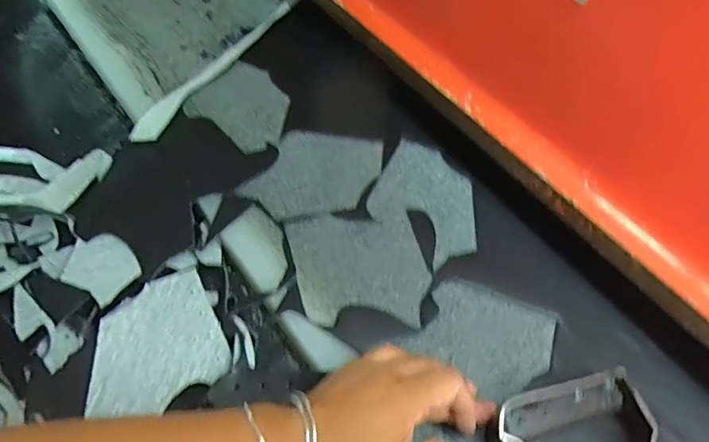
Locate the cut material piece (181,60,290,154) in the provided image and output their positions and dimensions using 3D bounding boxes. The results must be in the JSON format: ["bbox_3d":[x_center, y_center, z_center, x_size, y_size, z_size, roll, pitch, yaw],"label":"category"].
[{"bbox_3d":[-0.111,-0.122,0.537,0.103,0.008,0.102,30,57,11],"label":"cut material piece"}]

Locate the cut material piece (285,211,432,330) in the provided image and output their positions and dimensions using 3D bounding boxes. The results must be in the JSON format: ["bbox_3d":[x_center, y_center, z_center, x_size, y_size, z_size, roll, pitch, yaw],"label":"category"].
[{"bbox_3d":[0.005,0.038,0.444,0.114,0.004,0.105,-3,56,-7],"label":"cut material piece"}]

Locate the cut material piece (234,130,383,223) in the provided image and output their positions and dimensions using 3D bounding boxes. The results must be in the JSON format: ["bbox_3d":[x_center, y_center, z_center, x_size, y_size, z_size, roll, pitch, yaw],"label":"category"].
[{"bbox_3d":[-0.036,-0.047,0.498,0.099,0.007,0.122,25,58,12],"label":"cut material piece"}]

